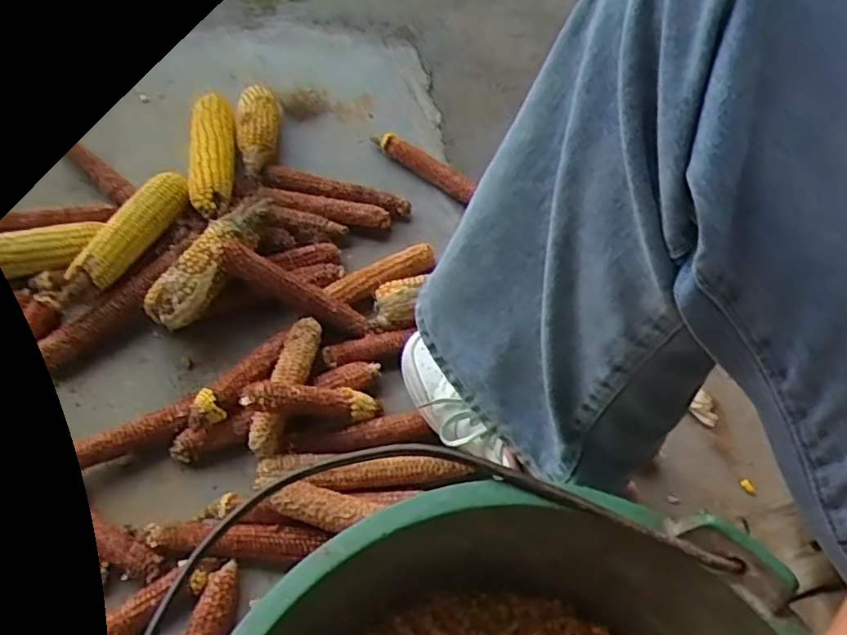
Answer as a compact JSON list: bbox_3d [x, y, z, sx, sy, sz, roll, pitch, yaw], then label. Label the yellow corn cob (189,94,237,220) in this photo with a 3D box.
[{"bbox_3d":[-0.240,-0.188,0.736,0.049,0.047,0.219,-8,58,-8],"label":"yellow corn cob"}]

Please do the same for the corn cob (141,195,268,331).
[{"bbox_3d":[-0.210,-0.064,0.646,0.055,0.043,0.182,18,58,9],"label":"corn cob"}]

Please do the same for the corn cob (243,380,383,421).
[{"bbox_3d":[-0.094,0.071,0.560,0.131,0.021,0.028,13,46,-44],"label":"corn cob"}]

